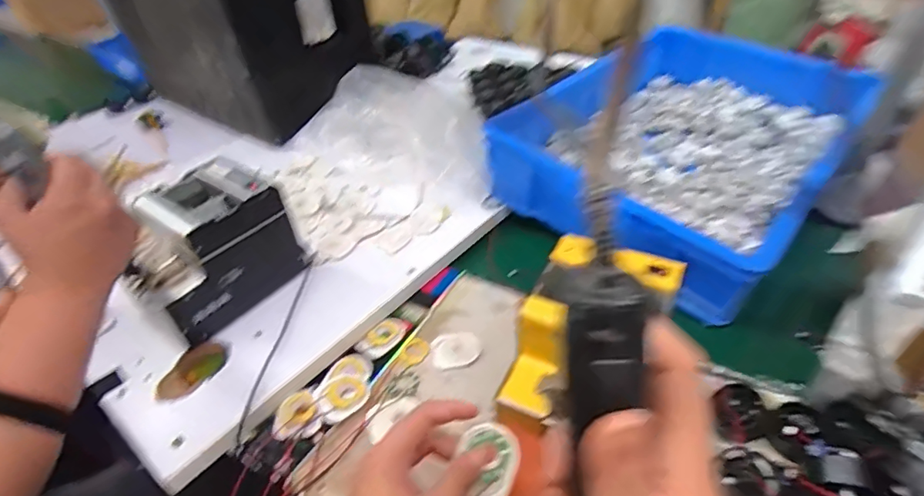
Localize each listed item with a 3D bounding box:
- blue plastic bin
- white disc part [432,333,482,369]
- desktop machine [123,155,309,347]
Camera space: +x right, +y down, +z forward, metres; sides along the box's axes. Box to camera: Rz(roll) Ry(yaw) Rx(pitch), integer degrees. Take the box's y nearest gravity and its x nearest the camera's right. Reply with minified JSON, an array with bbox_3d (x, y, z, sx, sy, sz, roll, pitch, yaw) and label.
[{"bbox_3d":[0.385,-0.198,0.839,0.420,0.118,0.656,29,50,34],"label":"blue plastic bin"},{"bbox_3d":[-0.006,0.125,0.614,0.060,0.007,0.050,-10,40,-6],"label":"white disc part"},{"bbox_3d":[-0.325,0.002,0.635,0.132,0.145,0.176,25,48,31],"label":"desktop machine"}]

